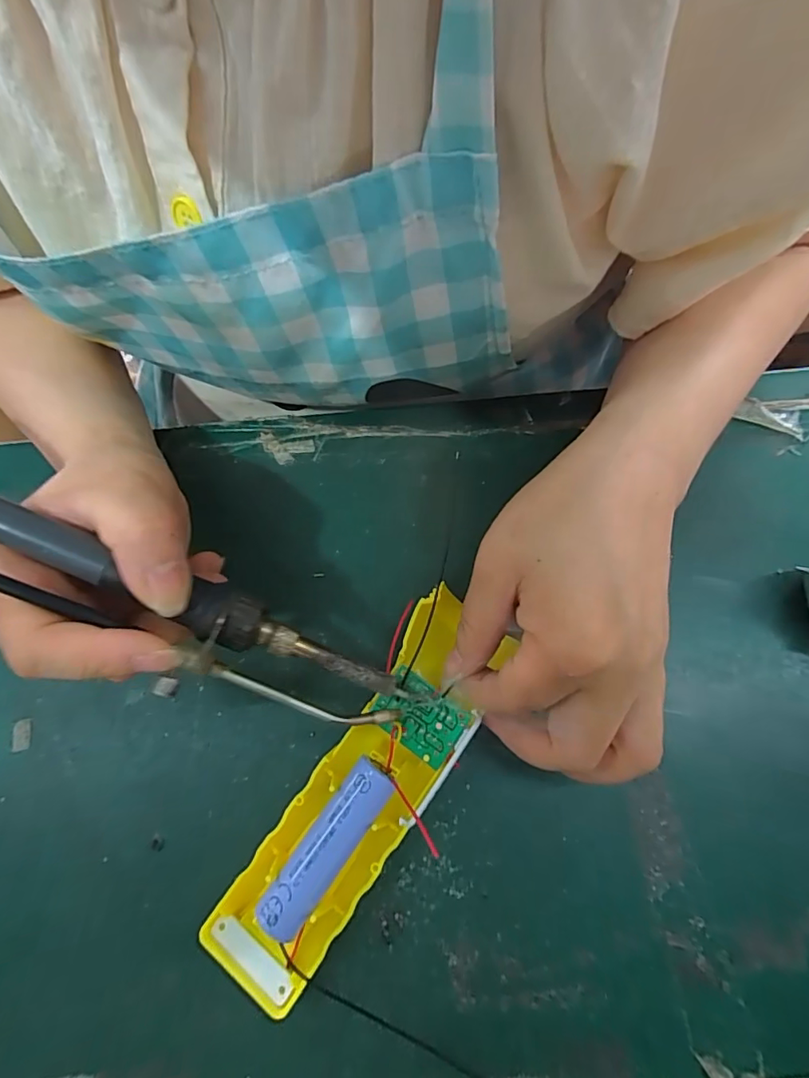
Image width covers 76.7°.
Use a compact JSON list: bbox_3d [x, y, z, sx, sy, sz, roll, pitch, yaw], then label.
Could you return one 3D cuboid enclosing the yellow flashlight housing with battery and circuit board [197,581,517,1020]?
[{"bbox_3d":[-0.015,0.095,0.197,0.048,0.031,0.158,31,79,14],"label":"yellow flashlight housing with battery and circuit board"}]

